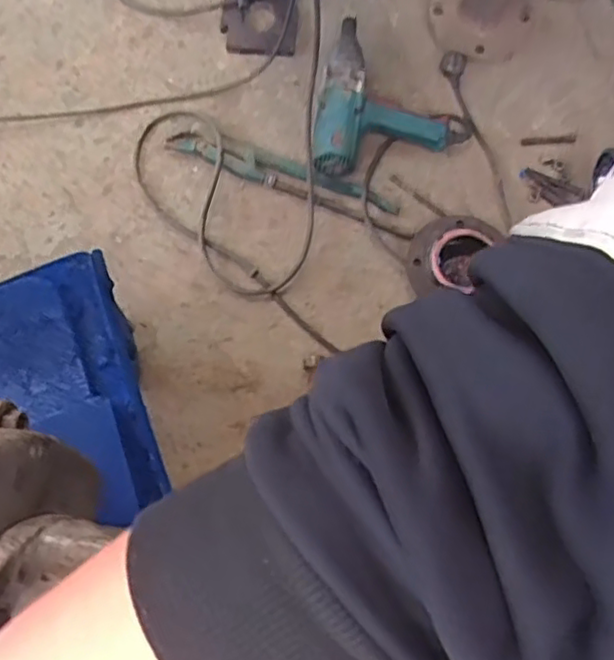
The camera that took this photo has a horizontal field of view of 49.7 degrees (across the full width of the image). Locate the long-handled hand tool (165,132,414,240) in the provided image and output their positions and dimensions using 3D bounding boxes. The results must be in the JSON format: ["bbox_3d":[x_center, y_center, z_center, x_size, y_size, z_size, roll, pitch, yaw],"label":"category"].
[{"bbox_3d":[-0.026,-0.238,1.020,0.396,0.032,0.057,20,74,7],"label":"long-handled hand tool"}]

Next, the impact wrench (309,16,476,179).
[{"bbox_3d":[0.141,-0.358,1.022,0.240,0.103,0.255,9,73,4],"label":"impact wrench"}]

